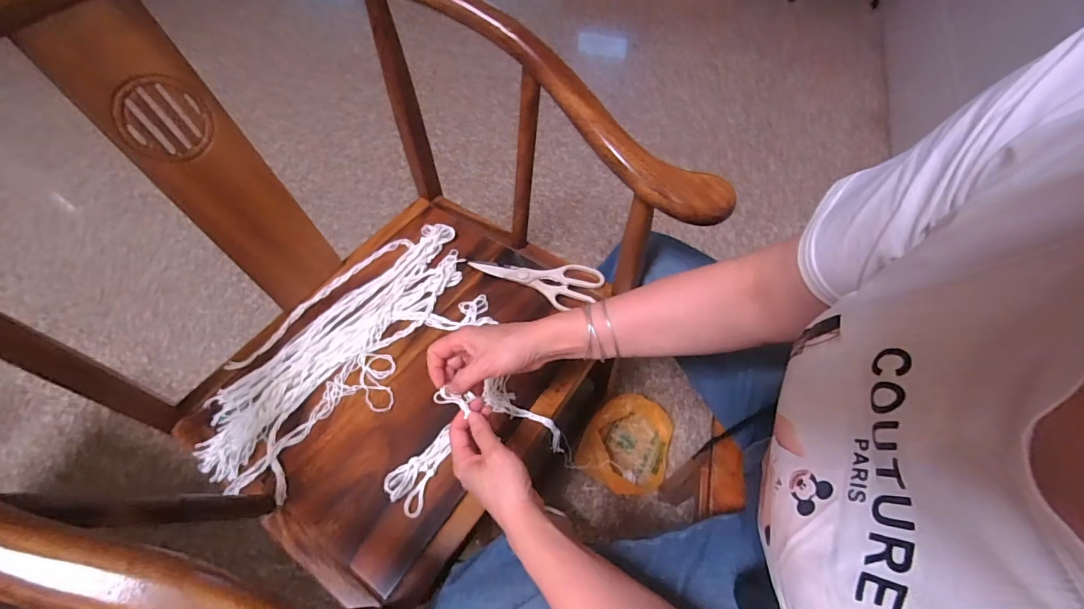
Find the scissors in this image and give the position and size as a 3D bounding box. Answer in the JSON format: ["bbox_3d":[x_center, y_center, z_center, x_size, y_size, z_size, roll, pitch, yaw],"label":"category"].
[{"bbox_3d":[-0.008,-0.031,0.705,0.199,0.010,0.080,1,56,3],"label":"scissors"}]

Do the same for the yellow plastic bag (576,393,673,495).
[{"bbox_3d":[0.180,0.291,0.966,0.179,0.092,0.192,20,59,15],"label":"yellow plastic bag"}]

